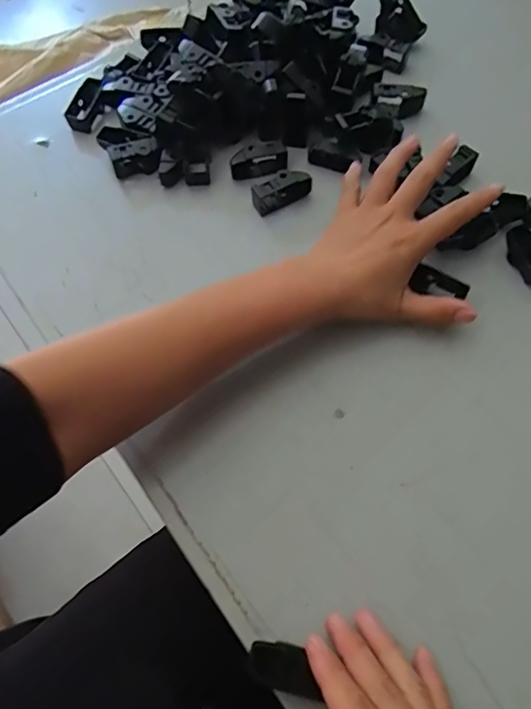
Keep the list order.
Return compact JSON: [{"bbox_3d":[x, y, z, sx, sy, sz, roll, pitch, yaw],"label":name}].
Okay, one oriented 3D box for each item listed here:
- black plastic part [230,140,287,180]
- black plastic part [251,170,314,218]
[{"bbox_3d":[-0.007,-0.170,0.449,0.050,0.023,0.019,-15,65,-6],"label":"black plastic part"},{"bbox_3d":[0.012,-0.137,0.429,0.050,0.025,0.019,-30,67,-12],"label":"black plastic part"}]

